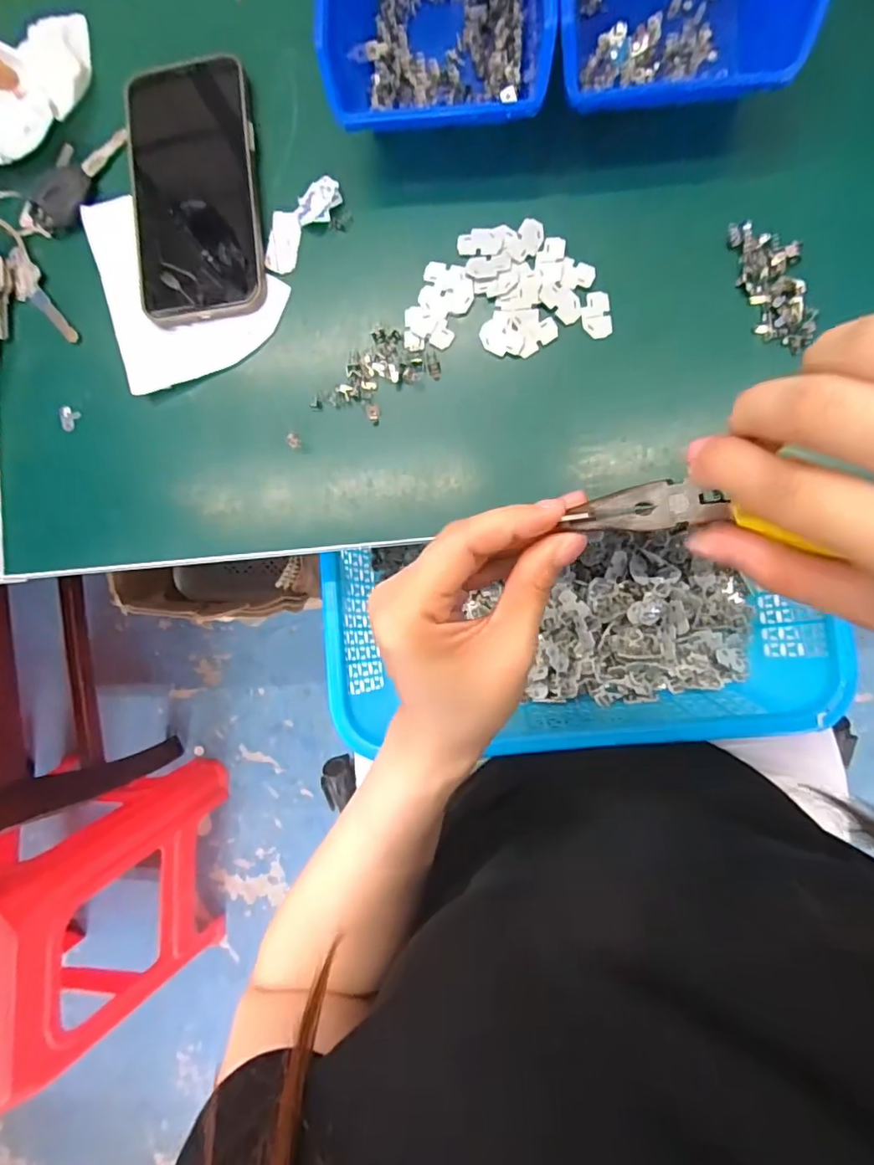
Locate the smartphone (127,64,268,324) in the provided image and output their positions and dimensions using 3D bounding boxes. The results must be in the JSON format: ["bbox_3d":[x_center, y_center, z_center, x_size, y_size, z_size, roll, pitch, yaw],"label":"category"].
[{"bbox_3d":[-0.150,-0.240,0.344,0.078,0.011,0.150,-4,88,6],"label":"smartphone"}]

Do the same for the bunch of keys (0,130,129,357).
[{"bbox_3d":[-0.259,-0.218,0.353,0.077,0.014,0.155,12,90,7],"label":"bunch of keys"}]

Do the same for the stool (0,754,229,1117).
[{"bbox_3d":[-0.573,0.492,0.873,0.276,0.445,0.299,2,89,7],"label":"stool"}]

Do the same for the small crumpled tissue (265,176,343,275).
[{"bbox_3d":[-0.086,-0.222,0.340,0.031,0.010,0.062,43,93,6],"label":"small crumpled tissue"}]

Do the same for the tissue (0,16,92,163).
[{"bbox_3d":[-0.273,-0.317,0.346,0.108,0.044,0.086,-21,86,6],"label":"tissue"}]

